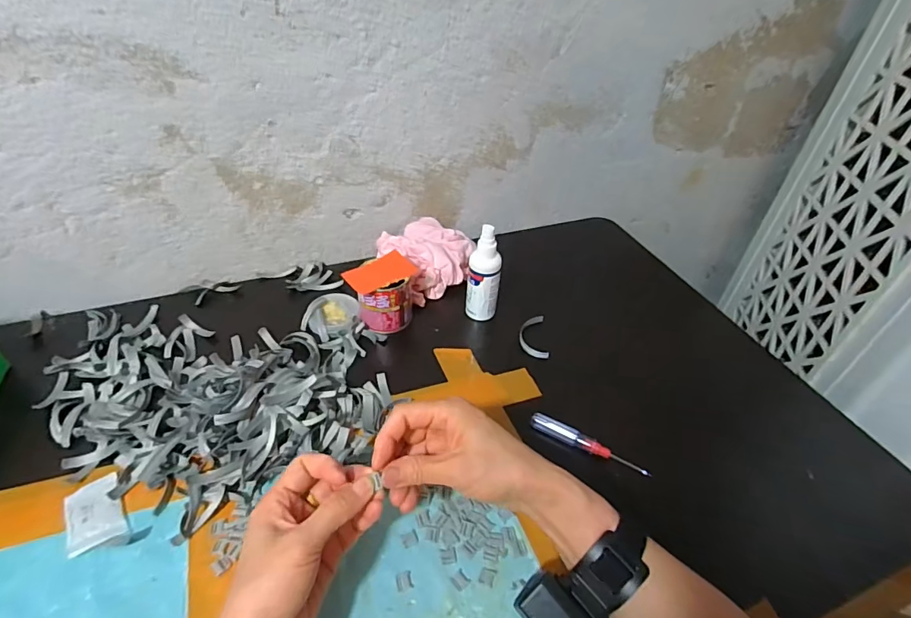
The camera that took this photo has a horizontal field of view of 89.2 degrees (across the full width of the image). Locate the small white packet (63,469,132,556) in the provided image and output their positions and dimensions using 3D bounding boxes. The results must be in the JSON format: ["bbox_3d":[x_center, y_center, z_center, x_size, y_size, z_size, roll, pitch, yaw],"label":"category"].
[{"bbox_3d":[-0.306,0.175,0.392,0.041,0.008,0.073,-26,49,-29],"label":"small white packet"}]

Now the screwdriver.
[{"bbox_3d":[0.133,0.136,0.464,0.118,0.015,0.015,23,45,22],"label":"screwdriver"}]

